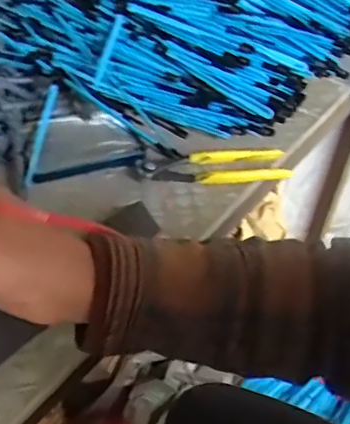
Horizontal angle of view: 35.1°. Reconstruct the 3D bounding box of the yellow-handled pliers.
[{"bbox_3d":[0.039,-0.050,0.603,0.169,0.015,0.048,0,43,-7],"label":"yellow-handled pliers"}]

